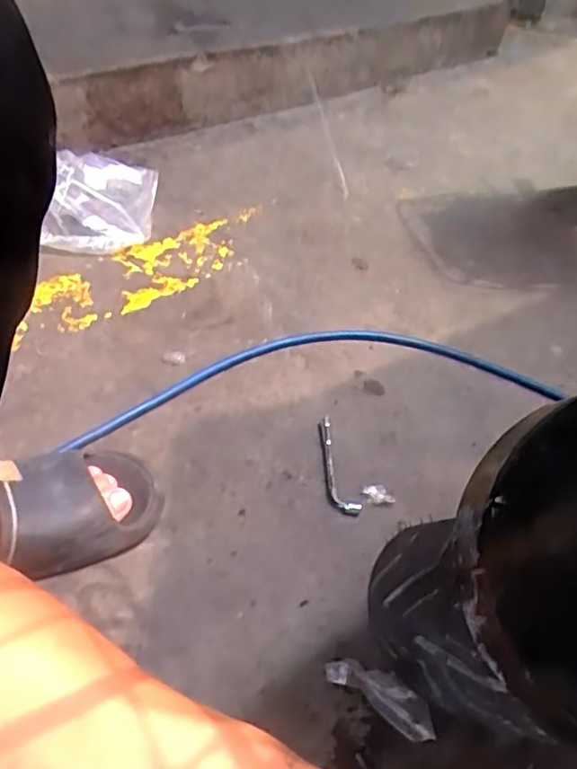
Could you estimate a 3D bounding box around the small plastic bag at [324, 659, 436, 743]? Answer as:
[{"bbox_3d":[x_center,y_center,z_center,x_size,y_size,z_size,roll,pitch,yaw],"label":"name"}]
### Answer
[{"bbox_3d":[0.074,0.243,0.480,0.091,0.009,0.030,28,49,19],"label":"small plastic bag"}]

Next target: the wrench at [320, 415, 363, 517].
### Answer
[{"bbox_3d":[0.047,0.084,0.637,0.027,0.013,0.120,-6,48,-13],"label":"wrench"}]

